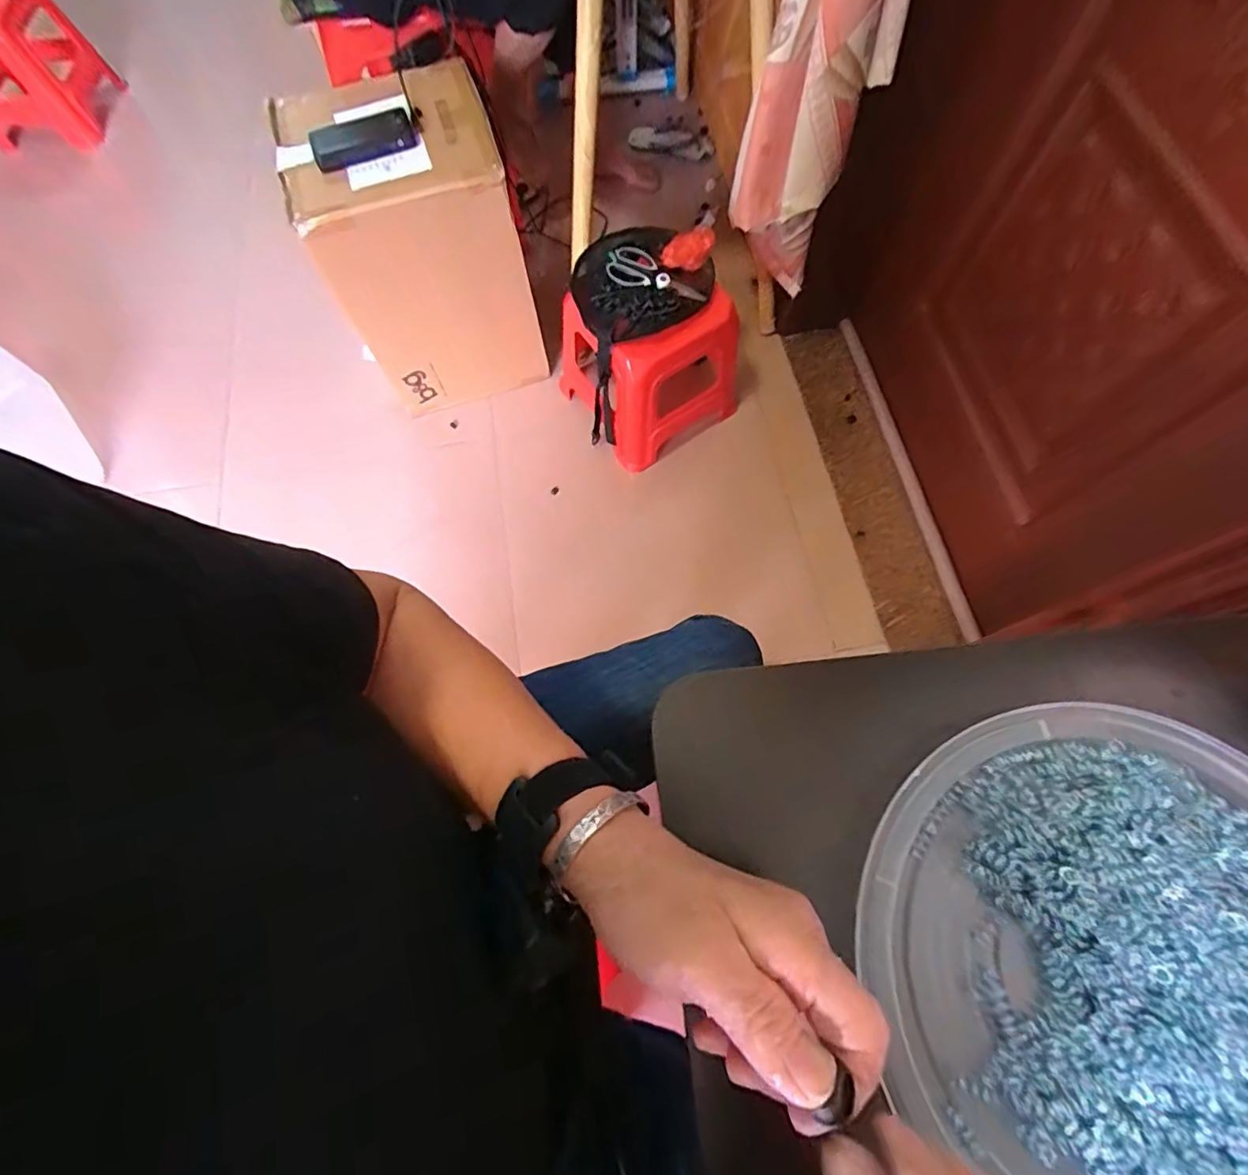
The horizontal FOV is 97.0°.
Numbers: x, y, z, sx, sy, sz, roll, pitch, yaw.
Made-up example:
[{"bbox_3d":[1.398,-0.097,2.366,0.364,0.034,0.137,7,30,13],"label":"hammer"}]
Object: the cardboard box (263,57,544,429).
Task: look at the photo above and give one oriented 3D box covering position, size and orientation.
[{"bbox_3d":[-0.398,-0.654,1.139,0.351,0.488,0.331,-20,71,-6],"label":"cardboard box"}]

